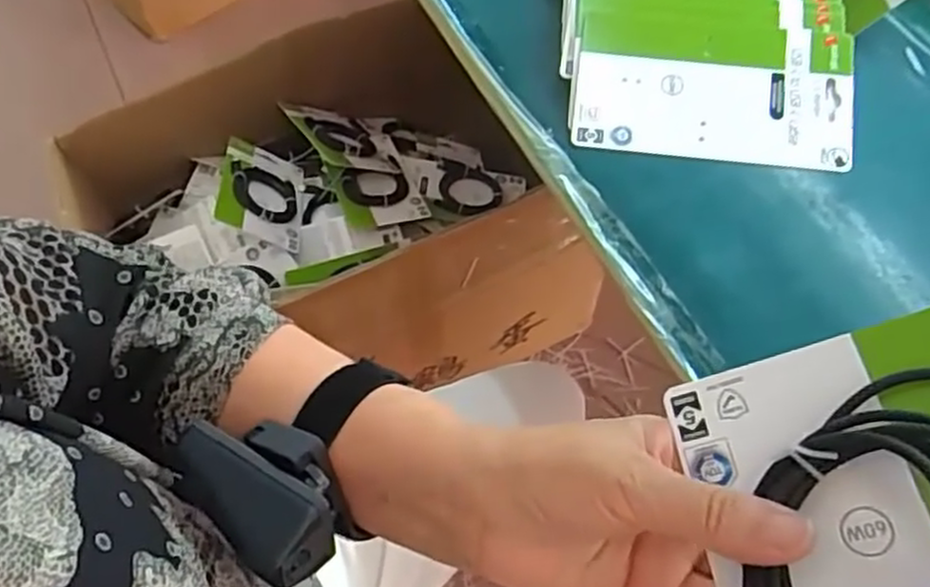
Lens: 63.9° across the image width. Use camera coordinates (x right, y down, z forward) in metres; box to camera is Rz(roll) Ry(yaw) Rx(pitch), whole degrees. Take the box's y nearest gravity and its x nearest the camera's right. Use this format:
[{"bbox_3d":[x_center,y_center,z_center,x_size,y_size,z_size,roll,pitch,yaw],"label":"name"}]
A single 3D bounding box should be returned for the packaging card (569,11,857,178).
[{"bbox_3d":[0.168,-0.138,0.505,0.180,0.005,0.102,7,79,2],"label":"packaging card"}]

